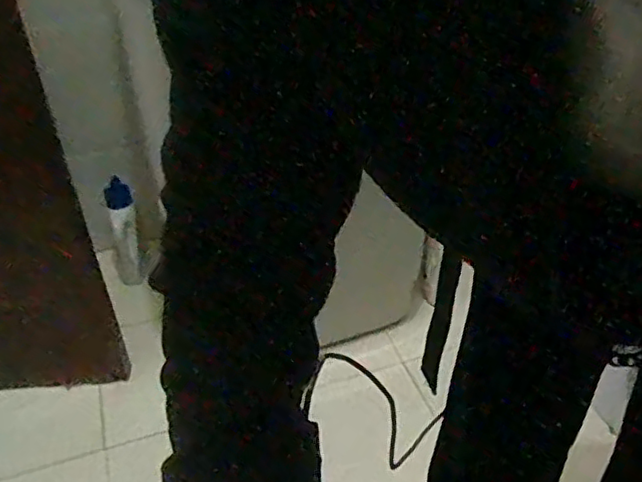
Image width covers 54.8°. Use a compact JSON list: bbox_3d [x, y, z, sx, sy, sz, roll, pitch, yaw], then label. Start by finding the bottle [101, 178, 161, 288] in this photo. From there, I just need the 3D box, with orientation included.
[{"bbox_3d":[-0.448,-0.020,1.440,0.080,0.255,0.071,-13,17,-14],"label":"bottle"}]

